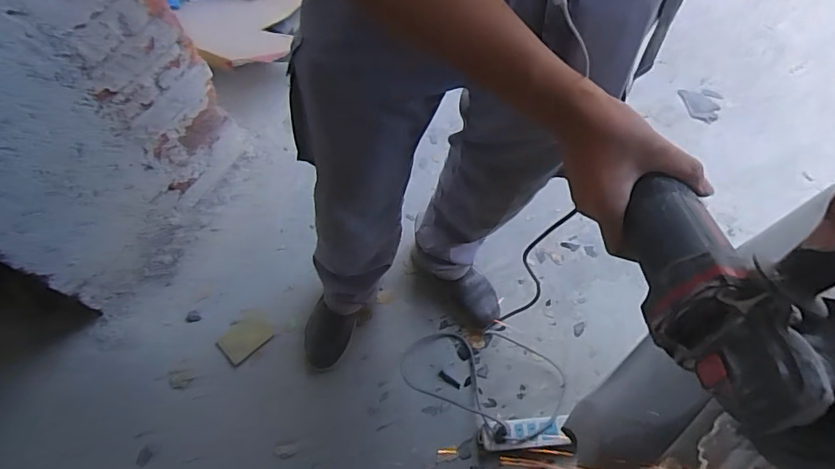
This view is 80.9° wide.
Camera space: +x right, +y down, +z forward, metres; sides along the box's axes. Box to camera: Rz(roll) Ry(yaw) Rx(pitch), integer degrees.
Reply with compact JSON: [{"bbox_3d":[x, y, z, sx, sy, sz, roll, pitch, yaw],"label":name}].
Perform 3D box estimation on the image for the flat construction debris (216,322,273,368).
[{"bbox_3d":[-0.388,0.232,1.093,0.106,0.015,0.079,-42,71,-16],"label":"flat construction debris"}]

